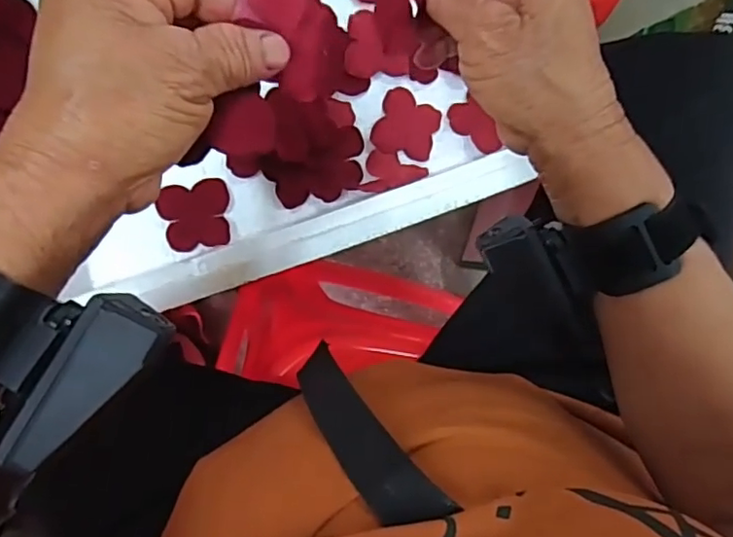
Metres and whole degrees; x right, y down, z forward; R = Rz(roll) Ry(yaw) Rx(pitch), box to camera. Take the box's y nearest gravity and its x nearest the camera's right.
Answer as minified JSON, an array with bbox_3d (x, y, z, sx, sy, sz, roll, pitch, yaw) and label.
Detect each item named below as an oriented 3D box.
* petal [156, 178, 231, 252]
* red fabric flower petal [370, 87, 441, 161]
[{"bbox_3d":[-0.123,-0.038,0.425,0.048,0.005,0.048,-8,89,-10],"label":"petal"},{"bbox_3d":[0.031,-0.110,0.456,0.047,0.004,0.049,21,87,-8],"label":"red fabric flower petal"}]

